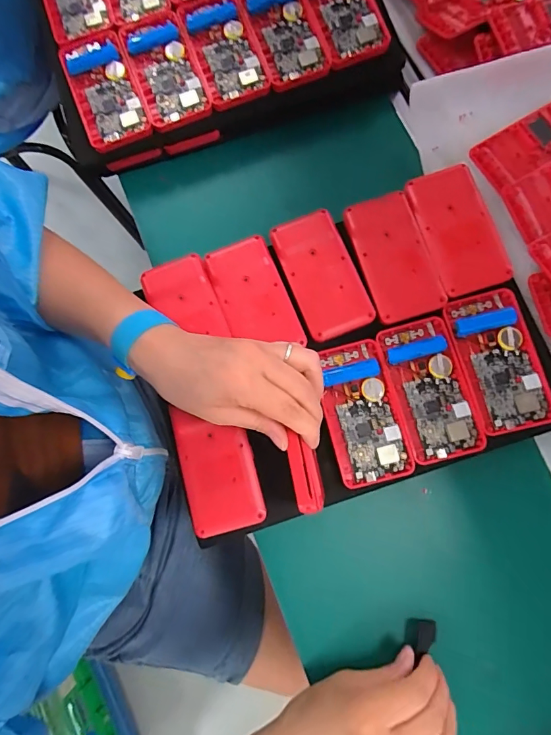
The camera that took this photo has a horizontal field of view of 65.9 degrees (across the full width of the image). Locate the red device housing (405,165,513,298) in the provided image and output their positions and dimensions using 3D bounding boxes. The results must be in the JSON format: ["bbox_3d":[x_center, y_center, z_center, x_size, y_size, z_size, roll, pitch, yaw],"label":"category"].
[{"bbox_3d":[0.169,-0.128,0.395,0.061,0.016,0.119,-18,78,-2],"label":"red device housing"}]

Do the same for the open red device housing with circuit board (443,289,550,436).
[{"bbox_3d":[0.194,-0.006,0.370,0.062,0.010,0.120,-14,78,-2],"label":"open red device housing with circuit board"}]

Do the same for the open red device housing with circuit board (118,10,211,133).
[{"bbox_3d":[-0.112,-0.297,0.427,0.061,0.017,0.120,-21,78,-3],"label":"open red device housing with circuit board"}]

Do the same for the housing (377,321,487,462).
[{"bbox_3d":[0.135,0.020,0.379,0.062,0.019,0.121,-16,78,-2],"label":"housing"}]

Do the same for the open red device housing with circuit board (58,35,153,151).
[{"bbox_3d":[-0.172,-0.277,0.425,0.061,0.017,0.120,-21,78,-3],"label":"open red device housing with circuit board"}]

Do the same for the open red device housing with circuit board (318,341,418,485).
[{"bbox_3d":[0.075,0.041,0.381,0.060,0.024,0.120,-14,78,-1],"label":"open red device housing with circuit board"}]

